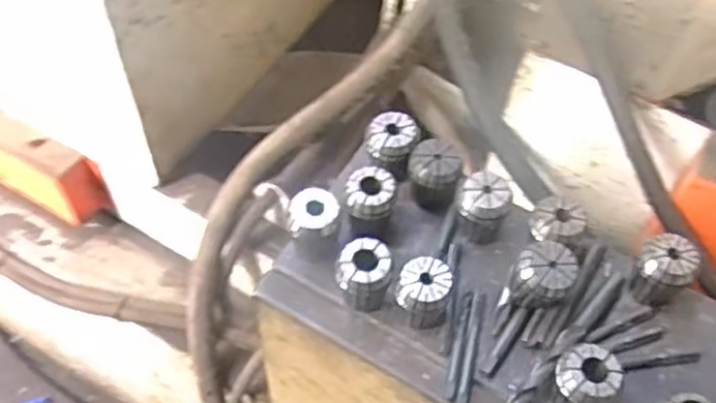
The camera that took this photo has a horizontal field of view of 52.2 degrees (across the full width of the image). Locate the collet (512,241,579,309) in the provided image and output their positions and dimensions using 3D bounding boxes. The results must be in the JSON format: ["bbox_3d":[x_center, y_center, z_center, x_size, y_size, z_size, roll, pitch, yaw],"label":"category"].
[{"bbox_3d":[0.101,0.045,0.405,0.030,0.041,0.032,2,56,-3],"label":"collet"}]

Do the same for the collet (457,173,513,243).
[{"bbox_3d":[0.075,0.004,0.437,0.030,0.042,0.026,15,56,5],"label":"collet"}]

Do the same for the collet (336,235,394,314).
[{"bbox_3d":[0.004,0.042,0.408,0.028,0.039,0.034,7,55,0],"label":"collet"}]

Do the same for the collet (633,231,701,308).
[{"bbox_3d":[0.172,0.040,0.416,0.030,0.041,0.027,37,60,19],"label":"collet"}]

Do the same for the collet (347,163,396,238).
[{"bbox_3d":[0.008,0.002,0.436,0.027,0.042,0.028,2,56,-3],"label":"collet"}]

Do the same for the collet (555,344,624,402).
[{"bbox_3d":[0.116,0.095,0.380,0.029,0.038,0.029,24,57,12],"label":"collet"}]

